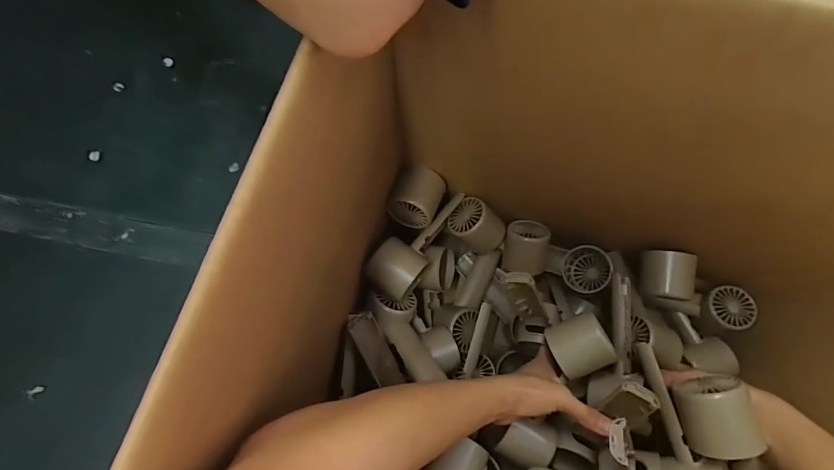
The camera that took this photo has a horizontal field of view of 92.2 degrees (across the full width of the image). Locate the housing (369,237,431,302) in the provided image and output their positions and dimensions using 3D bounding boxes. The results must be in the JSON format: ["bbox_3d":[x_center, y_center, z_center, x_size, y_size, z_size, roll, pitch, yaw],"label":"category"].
[{"bbox_3d":[-0.022,0.036,0.449,0.053,0.045,0.055,40,79,10],"label":"housing"}]

